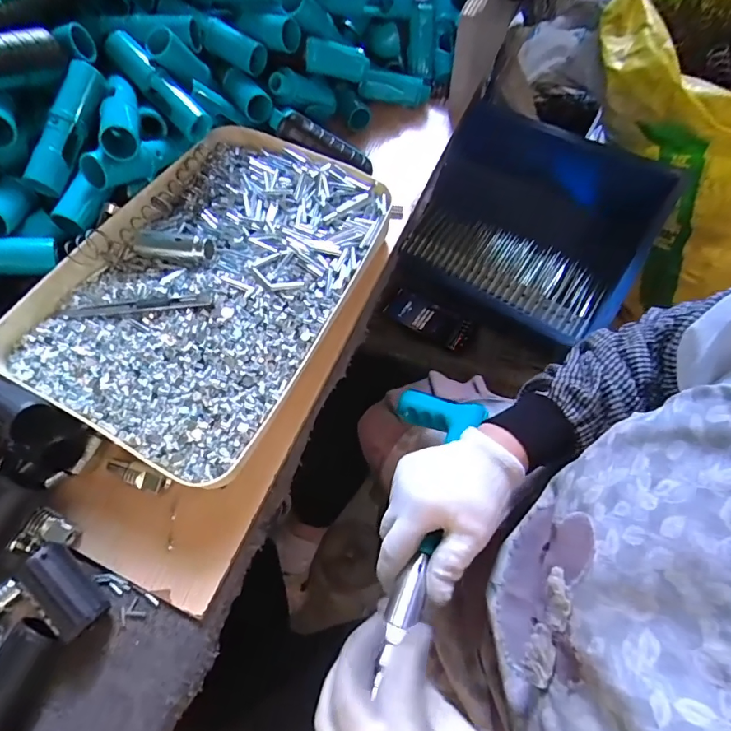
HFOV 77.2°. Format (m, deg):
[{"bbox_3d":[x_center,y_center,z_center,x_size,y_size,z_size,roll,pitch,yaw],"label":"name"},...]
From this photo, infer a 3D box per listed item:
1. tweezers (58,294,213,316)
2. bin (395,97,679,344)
[{"bbox_3d":[-0.191,-0.050,0.380,0.127,0.005,0.014,-3,63,2],"label":"tweezers"},{"bbox_3d":[0.240,-0.205,0.666,0.301,0.147,0.248,29,68,17],"label":"bin"}]

